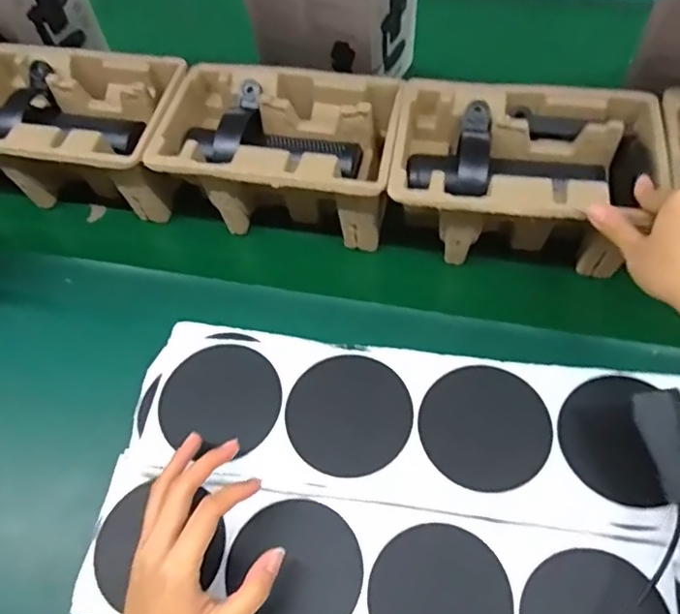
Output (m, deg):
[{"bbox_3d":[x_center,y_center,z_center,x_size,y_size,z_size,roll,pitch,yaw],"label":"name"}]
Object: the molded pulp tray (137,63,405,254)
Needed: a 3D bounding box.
[{"bbox_3d":[-0.055,-0.149,0.573,0.224,0.098,0.145,9,61,6],"label":"molded pulp tray"}]

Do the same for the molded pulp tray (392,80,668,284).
[{"bbox_3d":[0.162,-0.119,0.534,0.225,0.099,0.147,7,61,5],"label":"molded pulp tray"}]

